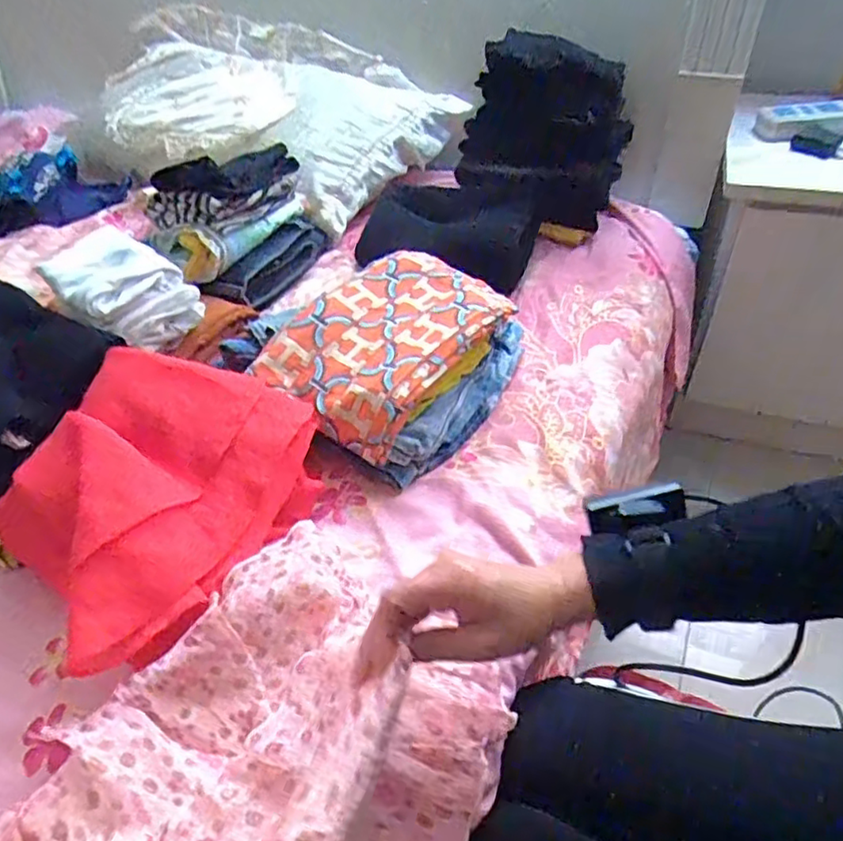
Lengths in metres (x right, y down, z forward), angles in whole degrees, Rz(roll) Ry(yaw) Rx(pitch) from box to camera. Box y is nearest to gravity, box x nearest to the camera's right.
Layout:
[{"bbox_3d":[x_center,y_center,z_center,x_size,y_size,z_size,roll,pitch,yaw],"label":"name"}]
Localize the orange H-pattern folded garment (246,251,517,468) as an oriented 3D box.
[{"bbox_3d":[-0.036,-0.091,0.686,0.189,0.059,0.257,24,51,25],"label":"orange H-pattern folded garment"}]

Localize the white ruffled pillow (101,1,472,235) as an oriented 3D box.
[{"bbox_3d":[-0.303,-0.555,1.080,0.657,0.143,0.358,24,51,23],"label":"white ruffled pillow"}]

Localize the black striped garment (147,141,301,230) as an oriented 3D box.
[{"bbox_3d":[-0.236,-0.313,0.810,0.096,0.057,0.216,33,56,31],"label":"black striped garment"}]

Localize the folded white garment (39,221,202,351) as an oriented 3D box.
[{"bbox_3d":[-0.332,-0.146,0.700,0.140,0.082,0.121,33,56,31],"label":"folded white garment"}]

